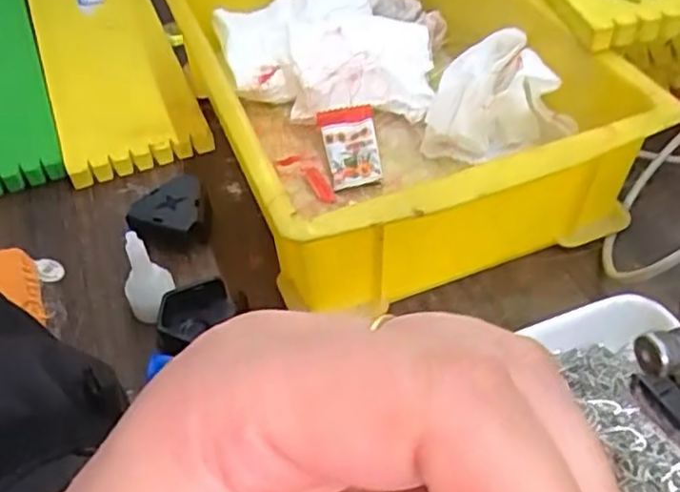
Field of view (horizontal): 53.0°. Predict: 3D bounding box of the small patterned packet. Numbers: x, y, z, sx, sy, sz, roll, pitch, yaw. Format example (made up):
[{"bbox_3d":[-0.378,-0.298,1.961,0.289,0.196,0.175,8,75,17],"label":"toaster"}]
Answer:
[{"bbox_3d":[0.007,-0.054,0.373,0.030,0.005,0.049,-13,69,-2],"label":"small patterned packet"}]

